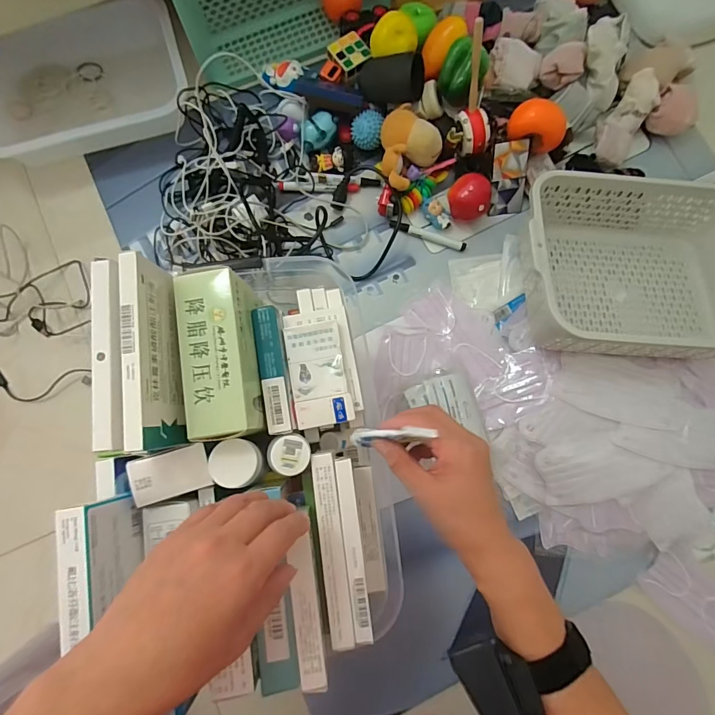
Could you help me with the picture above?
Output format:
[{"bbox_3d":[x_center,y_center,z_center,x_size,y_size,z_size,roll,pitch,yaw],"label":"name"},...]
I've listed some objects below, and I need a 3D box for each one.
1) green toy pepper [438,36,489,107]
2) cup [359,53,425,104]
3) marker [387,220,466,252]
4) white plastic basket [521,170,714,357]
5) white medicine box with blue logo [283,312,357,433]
[{"bbox_3d":[0.161,-0.442,0.650,0.065,0.055,0.070,0,81,-2],"label":"green toy pepper"},{"bbox_3d":[0.058,-0.434,0.655,0.099,0.066,0.059,18,42,32],"label":"cup"},{"bbox_3d":[0.116,-0.202,0.684,0.128,0.012,0.016,19,81,1],"label":"marker"},{"bbox_3d":[0.407,-0.132,0.619,0.348,0.140,0.259,3,81,-1],"label":"white plastic basket"},{"bbox_3d":[-0.039,0.010,0.414,0.054,0.018,0.112,-10,81,-3],"label":"white medicine box with blue logo"}]

